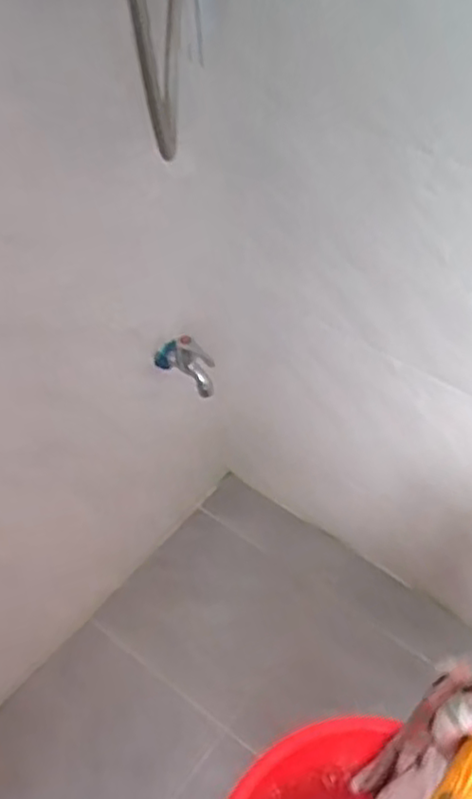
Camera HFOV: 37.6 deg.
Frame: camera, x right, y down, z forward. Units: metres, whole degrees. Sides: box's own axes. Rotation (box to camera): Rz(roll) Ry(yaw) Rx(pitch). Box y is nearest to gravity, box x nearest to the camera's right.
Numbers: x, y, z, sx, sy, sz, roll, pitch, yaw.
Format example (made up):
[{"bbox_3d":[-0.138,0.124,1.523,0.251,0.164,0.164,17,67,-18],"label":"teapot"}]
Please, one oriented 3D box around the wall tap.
[{"bbox_3d":[-0.069,-0.050,0.971,0.084,0.075,0.032,27,50,21],"label":"wall tap"}]

